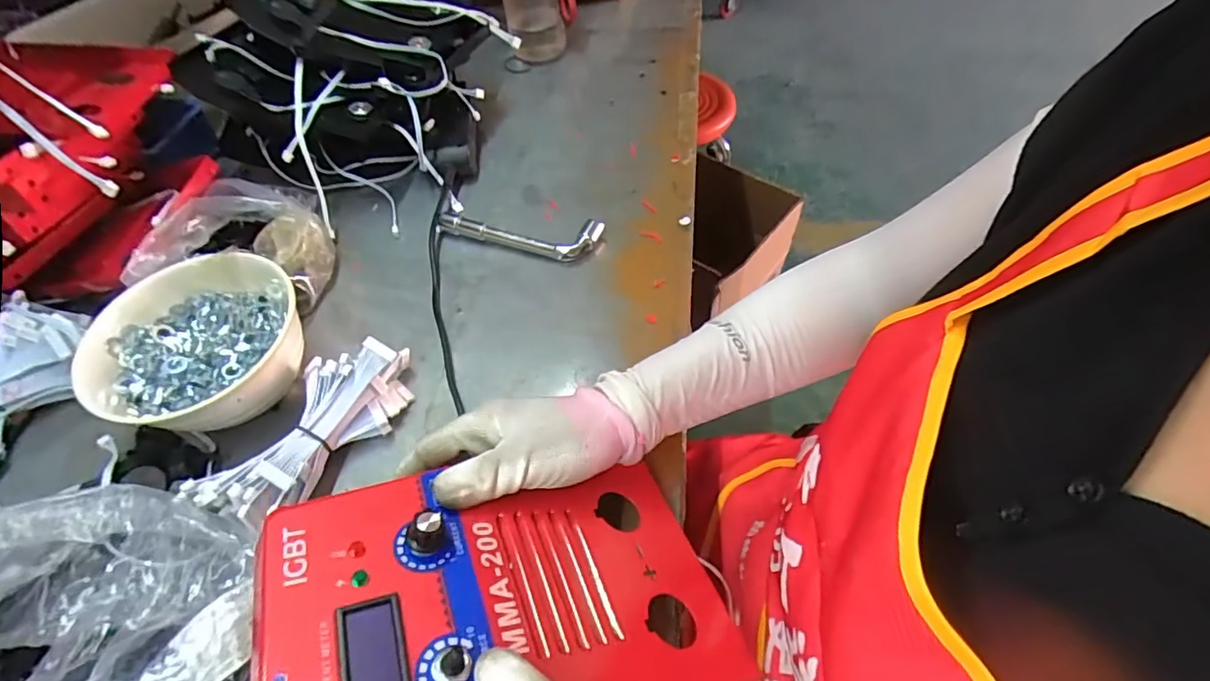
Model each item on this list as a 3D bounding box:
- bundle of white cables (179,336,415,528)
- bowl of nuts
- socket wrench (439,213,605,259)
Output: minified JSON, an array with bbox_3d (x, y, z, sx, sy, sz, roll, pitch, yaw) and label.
[{"bbox_3d":[-0.212,0.063,0.408,0.071,0.058,0.162,21,59,18],"label":"bundle of white cables"},{"bbox_3d":[-0.317,0.016,0.440,0.140,0.085,0.140,-2,55,3],"label":"bowl of nuts"},{"bbox_3d":[-0.086,-0.102,0.534,0.164,0.020,0.038,6,56,9],"label":"socket wrench"}]

